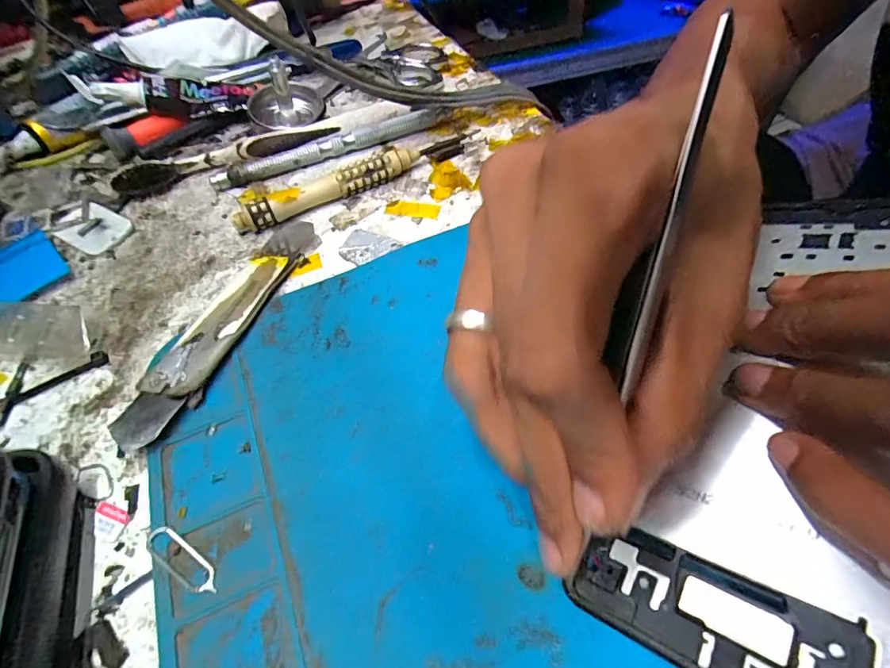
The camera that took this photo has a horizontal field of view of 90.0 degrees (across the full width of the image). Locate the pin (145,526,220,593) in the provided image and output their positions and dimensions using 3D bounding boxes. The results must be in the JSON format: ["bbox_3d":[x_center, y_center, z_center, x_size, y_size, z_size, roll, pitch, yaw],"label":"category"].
[{"bbox_3d":[-0.073,0.064,0.125,0.026,0.004,0.008,29,56,17],"label":"pin"}]

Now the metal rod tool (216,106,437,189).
[{"bbox_3d":[-0.061,-0.099,0.235,0.121,0.008,0.007,-20,55,-10],"label":"metal rod tool"}]

